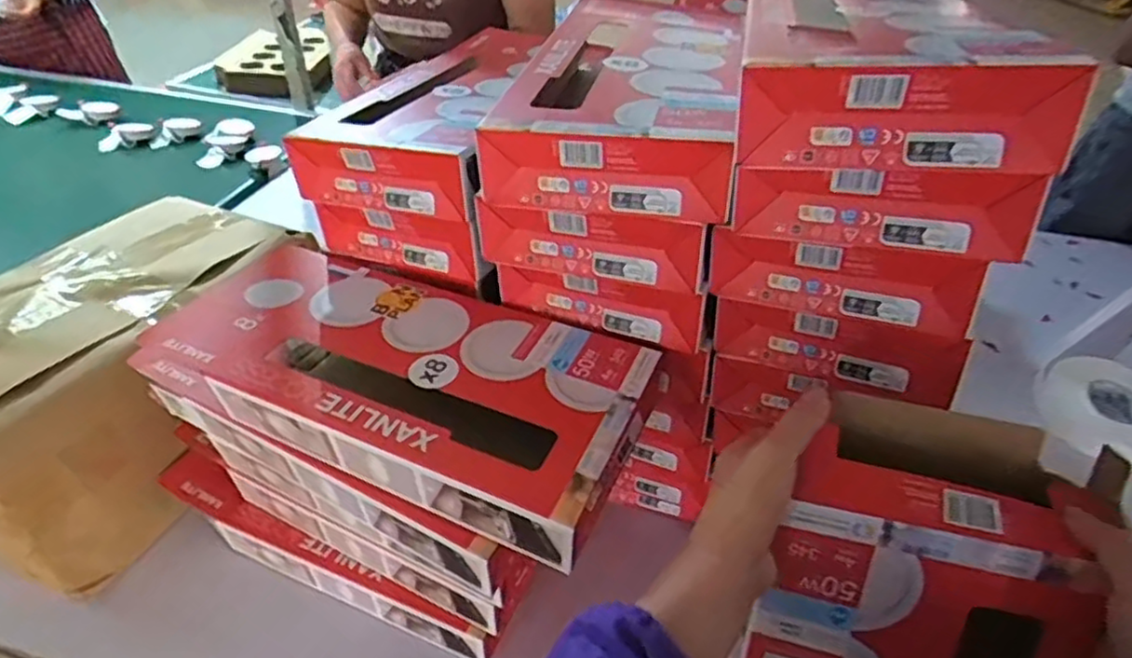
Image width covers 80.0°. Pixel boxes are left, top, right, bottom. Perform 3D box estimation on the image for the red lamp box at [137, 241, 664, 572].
[{"bbox_3d":[-0.140,0.038,0.576,0.402,0.059,0.189,18,42,18],"label":"red lamp box"}]

